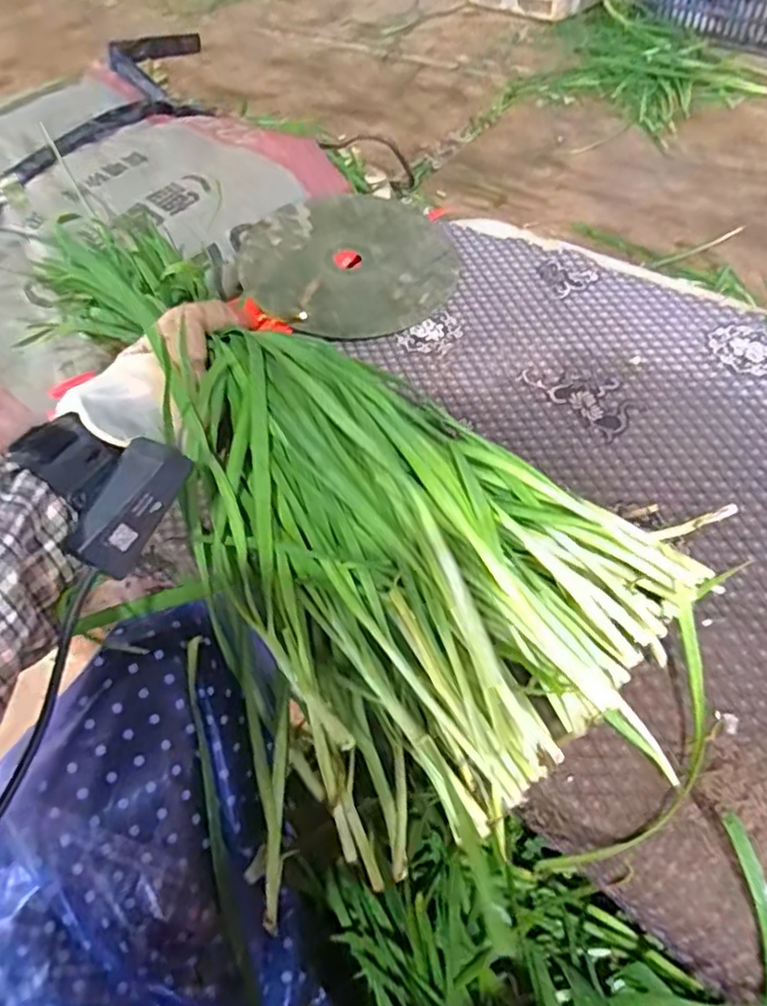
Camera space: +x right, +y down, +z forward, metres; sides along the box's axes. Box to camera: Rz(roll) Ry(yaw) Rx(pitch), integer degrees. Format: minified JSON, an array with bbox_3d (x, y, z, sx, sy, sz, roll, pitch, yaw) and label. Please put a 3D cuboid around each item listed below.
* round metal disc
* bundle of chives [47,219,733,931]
[{"bbox_3d":[-0.031,-0.234,0.616,0.203,0.006,0.196,1,58,-2],"label":"round metal disc"},{"bbox_3d":[-0.028,-0.034,0.424,0.256,0.119,0.458,-21,58,-13],"label":"bundle of chives"}]

